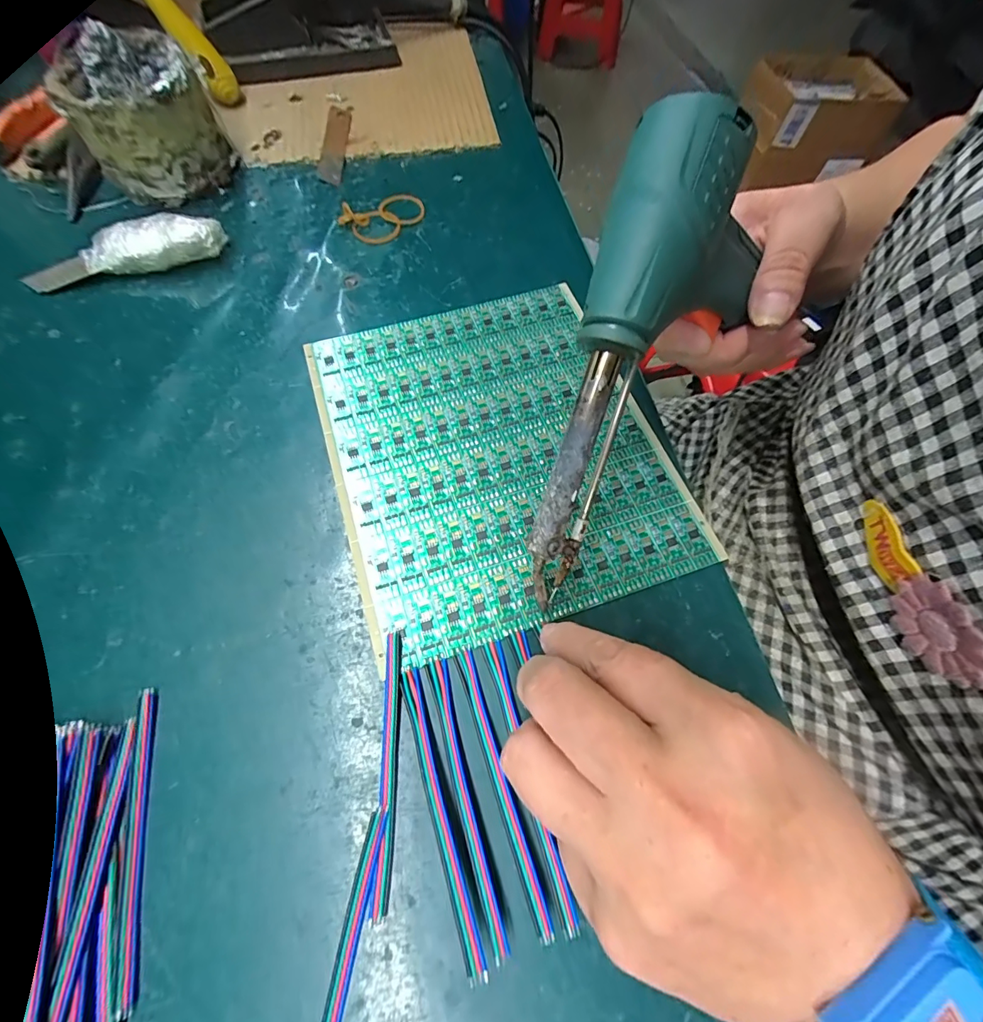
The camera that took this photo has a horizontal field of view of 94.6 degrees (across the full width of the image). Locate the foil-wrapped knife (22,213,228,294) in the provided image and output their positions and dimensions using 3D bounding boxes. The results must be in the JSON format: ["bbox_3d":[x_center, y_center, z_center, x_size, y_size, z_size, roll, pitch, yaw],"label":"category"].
[{"bbox_3d":[-0.226,-0.159,0.278,0.116,0.026,0.023,-14,66,-7],"label":"foil-wrapped knife"}]

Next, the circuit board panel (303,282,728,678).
[{"bbox_3d":[0.000,-0.037,0.237,0.161,0.004,0.189,-17,66,-8],"label":"circuit board panel"}]

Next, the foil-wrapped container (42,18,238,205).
[{"bbox_3d":[-0.225,-0.257,0.292,0.081,0.074,0.077,-33,69,-15],"label":"foil-wrapped container"}]

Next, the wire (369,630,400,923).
[{"bbox_3d":[-0.040,0.096,0.175,0.006,0.004,0.095,-1,65,-1],"label":"wire"}]

